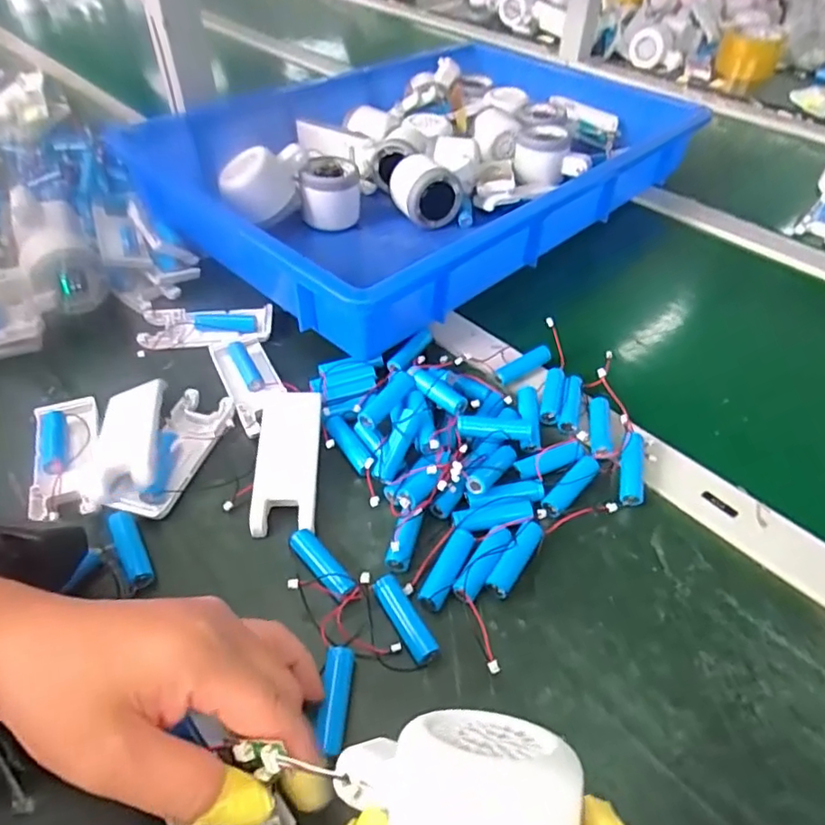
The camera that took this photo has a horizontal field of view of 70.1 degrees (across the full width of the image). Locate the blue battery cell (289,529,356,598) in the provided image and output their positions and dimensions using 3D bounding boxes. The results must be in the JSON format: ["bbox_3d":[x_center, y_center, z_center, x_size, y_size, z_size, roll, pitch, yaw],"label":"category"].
[{"bbox_3d":[-0.052,0.087,0.340,0.016,0.013,0.051,-30,54,-27],"label":"blue battery cell"}]

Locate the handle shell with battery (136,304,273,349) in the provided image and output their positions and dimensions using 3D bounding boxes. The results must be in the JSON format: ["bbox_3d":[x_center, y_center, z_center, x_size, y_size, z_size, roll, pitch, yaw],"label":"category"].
[{"bbox_3d":[-0.172,-0.073,0.491,0.104,0.014,0.041,-4,47,-5],"label":"handle shell with battery"}]

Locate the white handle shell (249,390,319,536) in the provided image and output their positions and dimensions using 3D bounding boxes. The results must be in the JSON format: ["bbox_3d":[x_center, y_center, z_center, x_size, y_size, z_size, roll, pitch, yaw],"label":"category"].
[{"bbox_3d":[-0.083,0.026,0.387,0.040,0.019,0.106,-1,47,-3],"label":"white handle shell"}]

